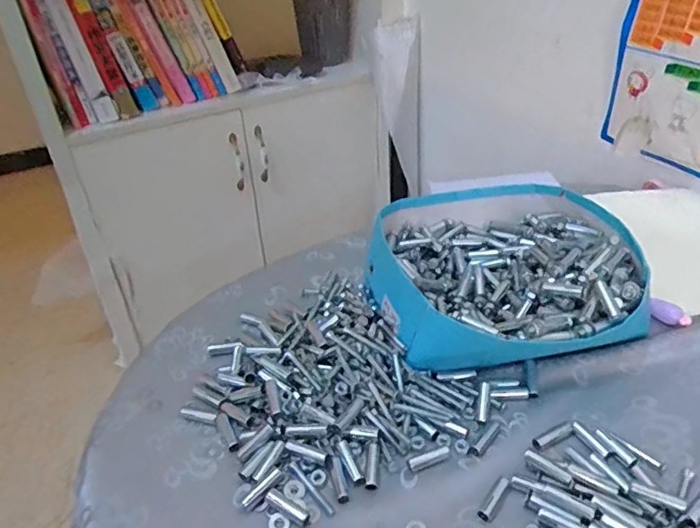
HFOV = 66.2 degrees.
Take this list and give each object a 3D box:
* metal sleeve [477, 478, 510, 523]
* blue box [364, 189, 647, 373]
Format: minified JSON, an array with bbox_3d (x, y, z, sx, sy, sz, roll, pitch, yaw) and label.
[{"bbox_3d":[0.118,0.191,0.437,0.010,0.009,0.039,23,44,32],"label":"metal sleeve"},{"bbox_3d":[0.168,0.007,0.617,0.282,0.081,0.281,-4,36,0],"label":"blue box"}]

